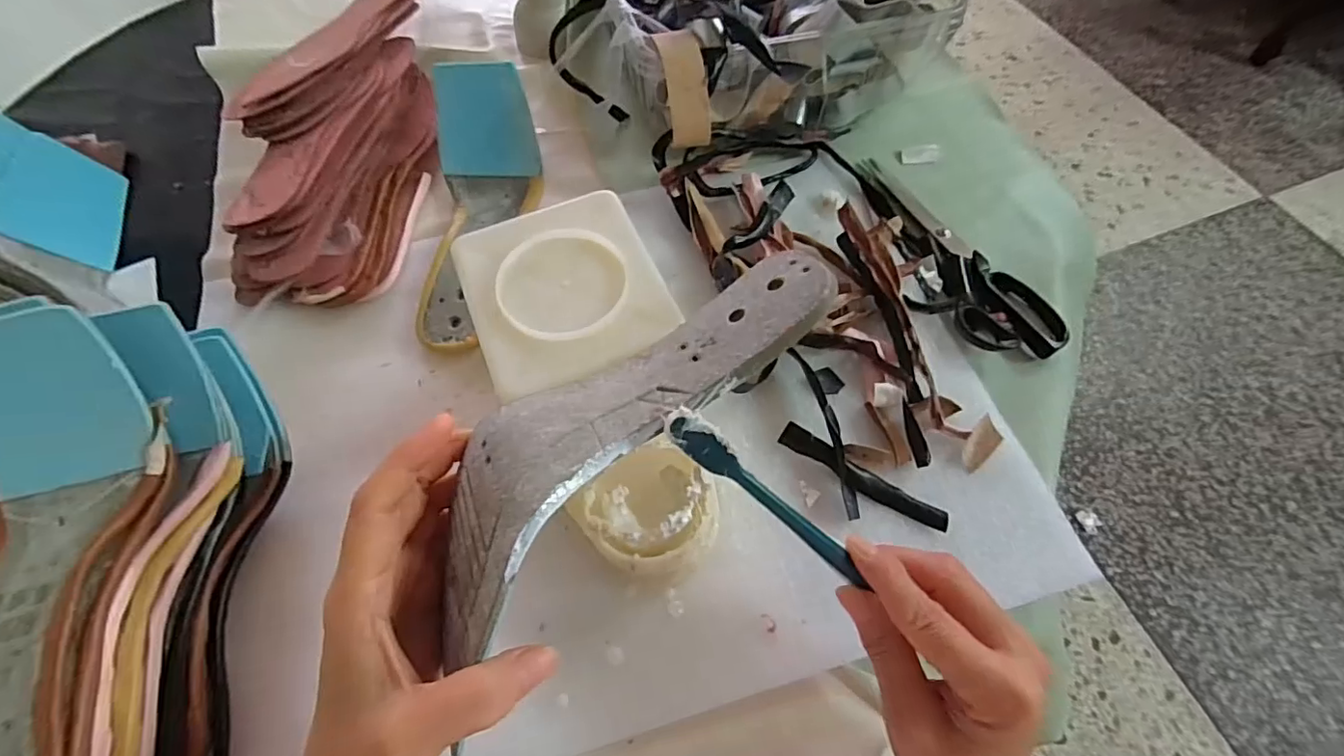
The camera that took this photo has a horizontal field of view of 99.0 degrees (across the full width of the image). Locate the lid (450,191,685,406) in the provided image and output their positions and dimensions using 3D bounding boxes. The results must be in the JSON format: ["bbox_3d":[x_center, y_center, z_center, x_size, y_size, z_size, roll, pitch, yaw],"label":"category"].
[{"bbox_3d":[-0.056,-0.049,0.295,0.095,0.010,0.106,-22,63,-10],"label":"lid"}]

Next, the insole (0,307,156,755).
[{"bbox_3d":[-0.284,0.080,0.237,0.079,0.063,0.211,-6,61,-2],"label":"insole"}]

